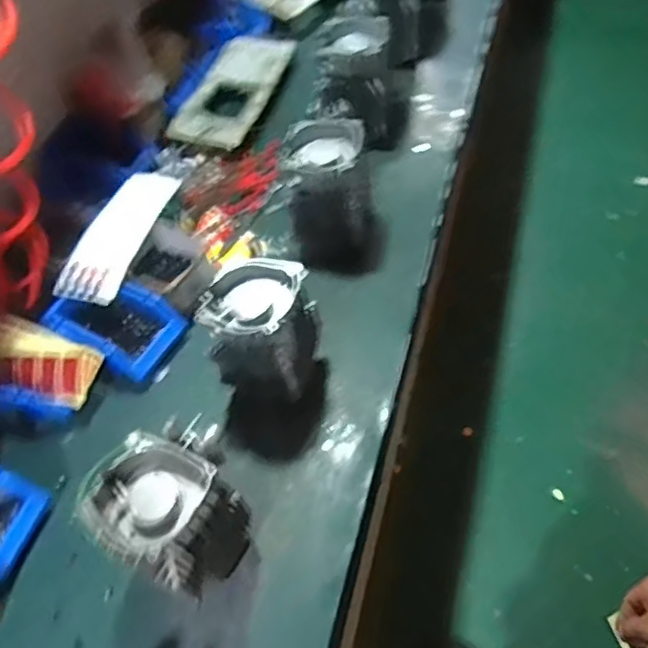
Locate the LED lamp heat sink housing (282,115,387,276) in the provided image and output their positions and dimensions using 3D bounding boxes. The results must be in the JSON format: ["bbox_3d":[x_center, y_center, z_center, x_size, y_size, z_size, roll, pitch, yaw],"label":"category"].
[{"bbox_3d":[0.020,-0.201,0.980,0.151,0.200,0.175,-1,56,3],"label":"LED lamp heat sink housing"}]

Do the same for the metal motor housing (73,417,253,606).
[{"bbox_3d":[-0.168,0.230,0.706,0.122,0.215,0.145,22,60,18],"label":"metal motor housing"}]

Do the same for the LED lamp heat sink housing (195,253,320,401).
[{"bbox_3d":[-0.084,0.022,0.831,0.124,0.191,0.128,10,57,10],"label":"LED lamp heat sink housing"}]

